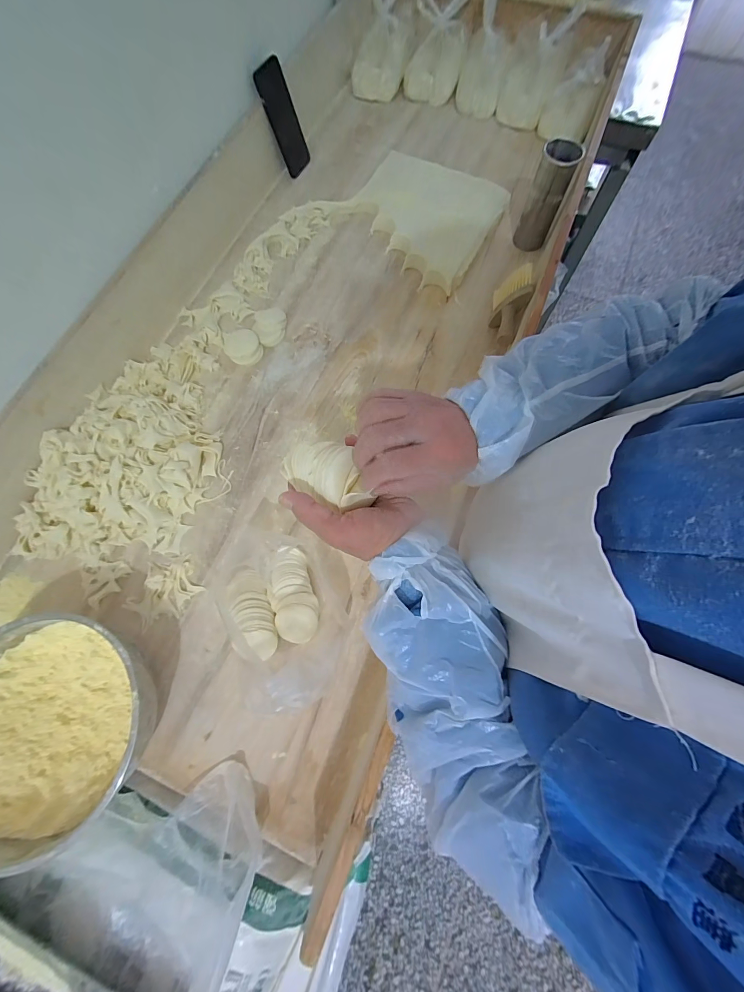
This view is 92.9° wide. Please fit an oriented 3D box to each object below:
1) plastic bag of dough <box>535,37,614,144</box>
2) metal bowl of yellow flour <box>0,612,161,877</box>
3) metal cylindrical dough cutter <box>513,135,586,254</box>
[{"bbox_3d":[0.450,-0.881,0.785,0.108,0.107,0.126,24,77,4],"label":"plastic bag of dough"},{"bbox_3d":[-0.397,0.279,0.447,0.245,0.114,0.237,0,73,1],"label":"metal bowl of yellow flour"},{"bbox_3d":[0.323,-0.555,0.669,0.069,0.171,0.067,0,73,1],"label":"metal cylindrical dough cutter"}]

